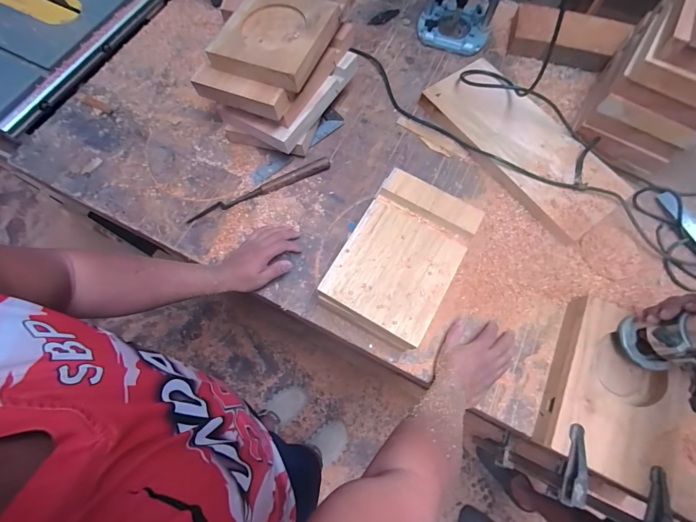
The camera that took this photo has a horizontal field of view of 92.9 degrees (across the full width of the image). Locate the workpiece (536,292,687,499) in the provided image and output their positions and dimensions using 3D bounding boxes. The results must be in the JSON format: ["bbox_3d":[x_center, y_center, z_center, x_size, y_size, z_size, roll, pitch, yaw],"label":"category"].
[{"bbox_3d":[0.426,0.210,0.526,0.194,0.048,0.259,24,72,7],"label":"workpiece"}]

